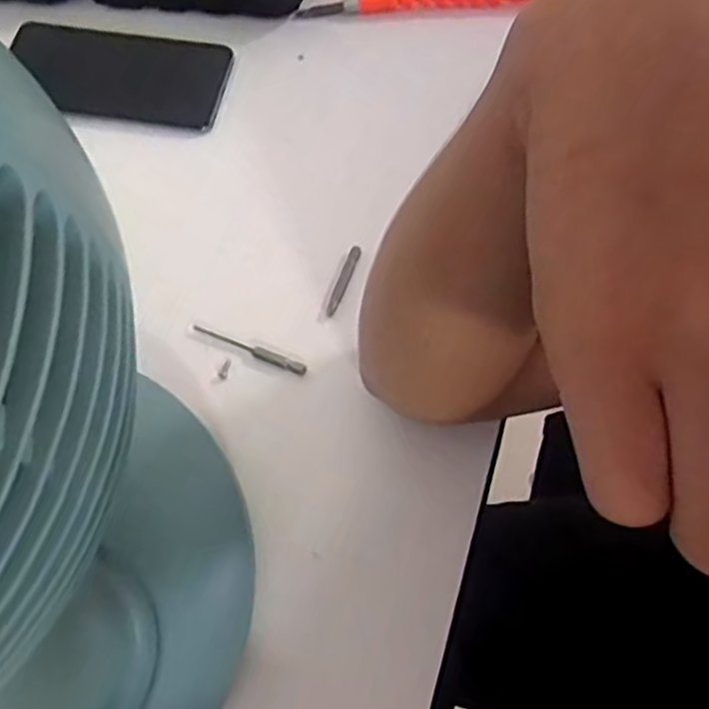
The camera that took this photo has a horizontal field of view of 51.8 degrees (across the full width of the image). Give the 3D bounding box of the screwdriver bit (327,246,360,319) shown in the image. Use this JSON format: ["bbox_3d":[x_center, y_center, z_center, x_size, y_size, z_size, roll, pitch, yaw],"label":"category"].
[{"bbox_3d":[-0.007,-0.046,0.452,0.007,0.005,0.050,18,68,10],"label":"screwdriver bit"}]

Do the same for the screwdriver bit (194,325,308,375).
[{"bbox_3d":[-0.063,-0.004,0.437,0.075,0.008,0.008,22,69,12],"label":"screwdriver bit"}]

